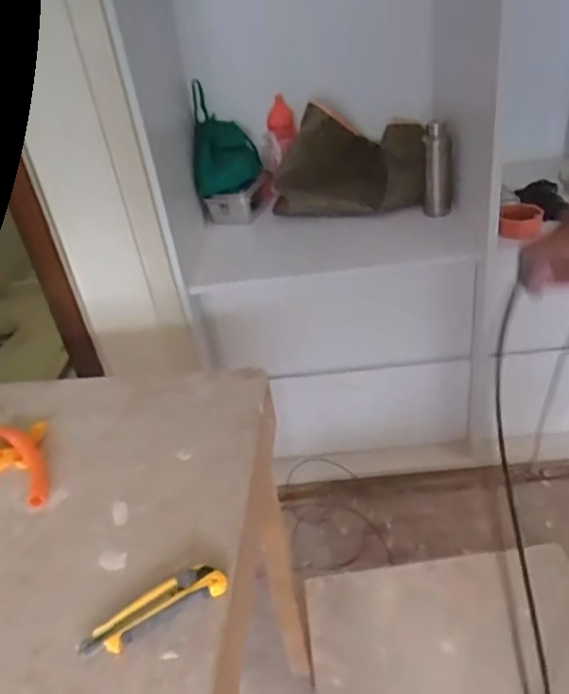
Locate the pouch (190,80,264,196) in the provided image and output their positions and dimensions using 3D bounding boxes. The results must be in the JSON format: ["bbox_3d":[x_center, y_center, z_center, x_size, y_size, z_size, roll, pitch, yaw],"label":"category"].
[{"bbox_3d":[-0.159,-0.569,1.689,0.192,0.309,0.060,-2,12,-18],"label":"pouch"}]

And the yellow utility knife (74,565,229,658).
[{"bbox_3d":[-0.129,0.263,0.608,0.145,0.021,0.038,-22,36,-20],"label":"yellow utility knife"}]

